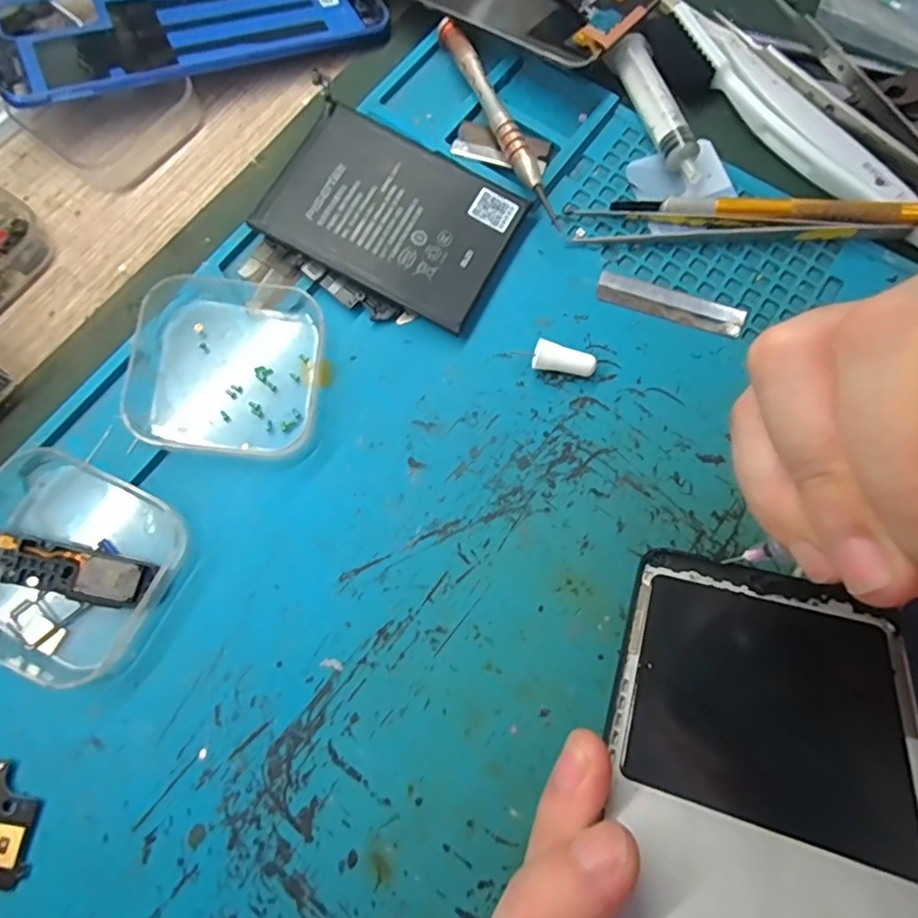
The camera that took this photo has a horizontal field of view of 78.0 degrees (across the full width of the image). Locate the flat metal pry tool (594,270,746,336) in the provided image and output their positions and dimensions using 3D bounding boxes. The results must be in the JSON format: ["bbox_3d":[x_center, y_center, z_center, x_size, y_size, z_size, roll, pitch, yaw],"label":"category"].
[{"bbox_3d":[0.083,-0.061,0.221,0.057,0.004,0.013,19,76,5],"label":"flat metal pry tool"}]

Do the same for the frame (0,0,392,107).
[{"bbox_3d":[-0.119,-0.196,0.249,0.162,0.007,0.079,-24,74,-15],"label":"frame"}]

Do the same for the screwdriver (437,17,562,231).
[{"bbox_3d":[0.015,-0.143,0.237,0.011,0.013,0.104,-23,76,-6],"label":"screwdriver"}]

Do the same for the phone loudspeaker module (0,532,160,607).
[{"bbox_3d":[-0.132,0.033,0.178,0.065,0.005,0.015,18,75,-16],"label":"phone loudspeaker module"}]

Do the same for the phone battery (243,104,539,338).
[{"bbox_3d":[-0.025,-0.095,0.220,0.088,0.004,0.064,28,78,0],"label":"phone battery"}]

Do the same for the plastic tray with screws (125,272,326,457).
[{"bbox_3d":[-0.085,-0.035,0.205,0.066,0.020,0.066,3,75,0],"label":"plastic tray with screws"}]

